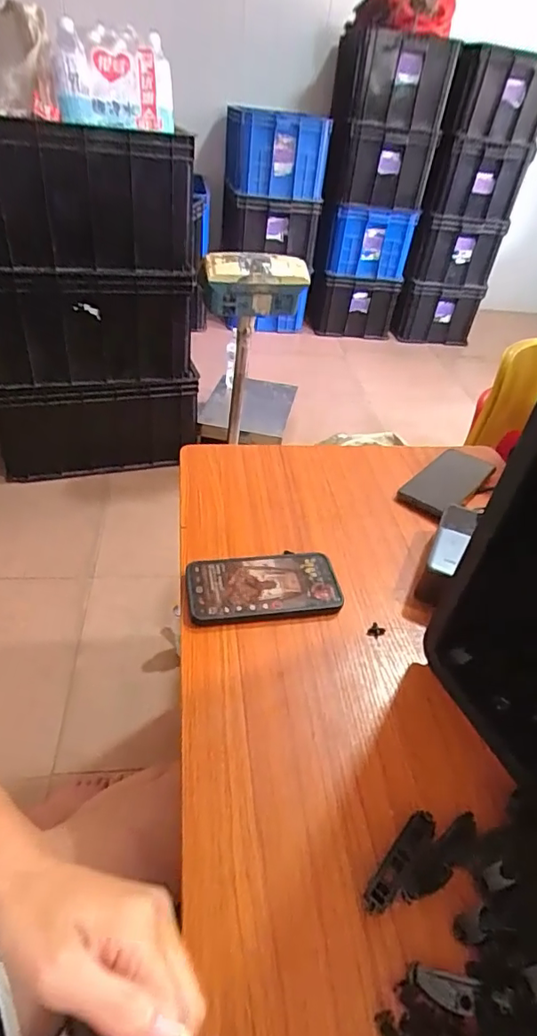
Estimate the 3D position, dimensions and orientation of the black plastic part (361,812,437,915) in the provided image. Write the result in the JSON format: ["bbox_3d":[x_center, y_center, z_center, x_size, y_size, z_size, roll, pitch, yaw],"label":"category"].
[{"bbox_3d":[0.093,0.243,0.367,0.018,0.012,0.077,34,47,28],"label":"black plastic part"}]

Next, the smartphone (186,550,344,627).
[{"bbox_3d":[-0.005,0.074,0.555,0.158,0.016,0.082,-3,42,-12],"label":"smartphone"}]

